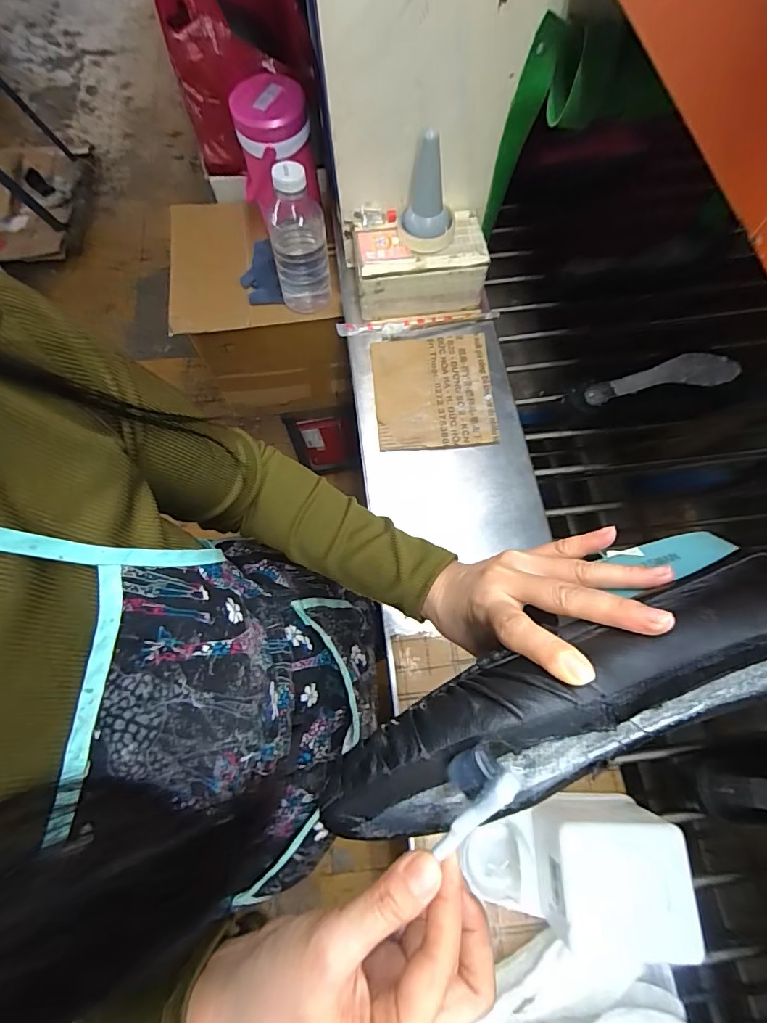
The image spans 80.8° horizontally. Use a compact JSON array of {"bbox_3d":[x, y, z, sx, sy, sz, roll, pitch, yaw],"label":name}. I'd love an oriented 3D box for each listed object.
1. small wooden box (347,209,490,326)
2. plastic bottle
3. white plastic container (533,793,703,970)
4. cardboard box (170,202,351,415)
[{"bbox_3d":[0.047,-0.383,0.704,0.205,0.090,0.127,-3,70,-1],"label":"small wooden box"},{"bbox_3d":[-0.143,-0.448,0.750,0.091,0.222,0.074,-16,70,-6],"label":"plastic bottle"},{"bbox_3d":[0.199,0.334,0.417,0.125,0.089,0.110,2,70,1],"label":"white plastic container"},{"bbox_3d":[-0.254,-0.444,1.010,0.325,0.293,0.328,-6,70,-2],"label":"cardboard box"}]

